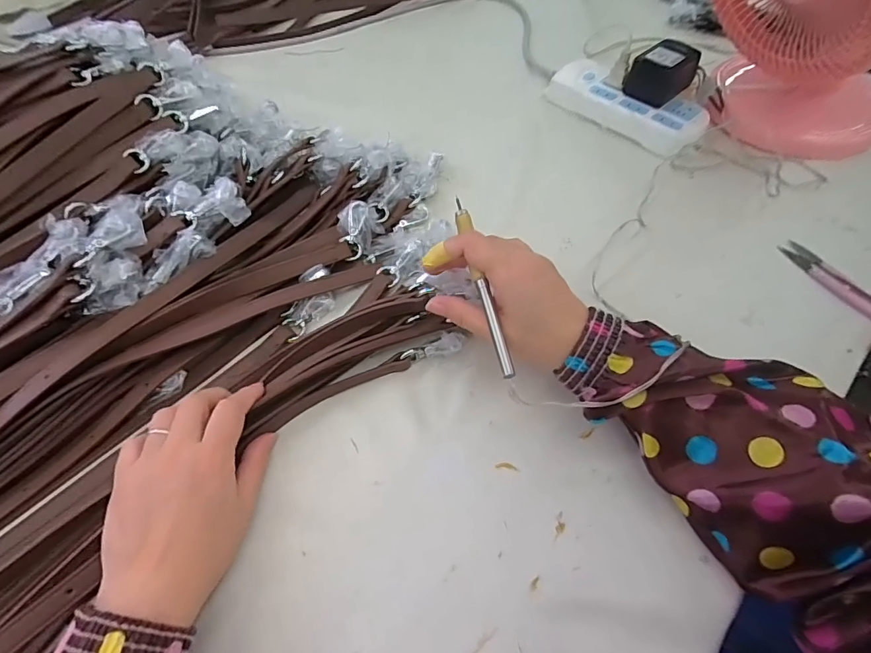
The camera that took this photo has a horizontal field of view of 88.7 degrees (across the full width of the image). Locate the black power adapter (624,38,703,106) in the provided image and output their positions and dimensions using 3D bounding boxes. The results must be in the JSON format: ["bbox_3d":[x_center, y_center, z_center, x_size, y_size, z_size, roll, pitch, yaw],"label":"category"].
[{"bbox_3d":[0.260,-0.294,0.515,0.074,0.043,0.050,-36,66,-15],"label":"black power adapter"}]

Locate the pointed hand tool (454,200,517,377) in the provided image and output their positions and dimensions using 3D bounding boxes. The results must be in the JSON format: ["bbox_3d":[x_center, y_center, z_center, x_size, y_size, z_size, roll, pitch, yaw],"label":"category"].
[{"bbox_3d":[0.033,-0.030,0.311,0.011,0.007,0.133,-13,78,-9],"label":"pointed hand tool"}]

